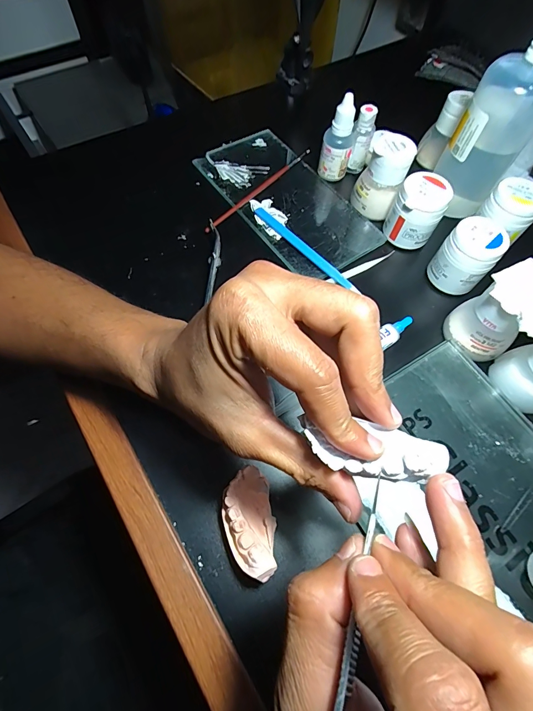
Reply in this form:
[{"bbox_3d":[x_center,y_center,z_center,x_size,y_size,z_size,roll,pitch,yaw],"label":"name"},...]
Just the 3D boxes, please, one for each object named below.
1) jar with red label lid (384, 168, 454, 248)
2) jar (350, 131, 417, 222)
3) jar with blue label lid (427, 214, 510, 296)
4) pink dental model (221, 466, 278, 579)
[{"bbox_3d":[0.137,-0.132,0.326,0.044,0.051,0.042,1,65,-2],"label":"jar with red label lid"},{"bbox_3d":[0.111,-0.170,0.336,0.039,0.058,0.039,28,67,10],"label":"jar"},{"bbox_3d":[0.171,-0.084,0.303,0.043,0.048,0.041,1,65,-2],"label":"jar with blue label lid"},{"bbox_3d":[-0.011,0.103,0.220,0.030,0.024,0.059,-10,66,-7],"label":"pink dental model"}]

